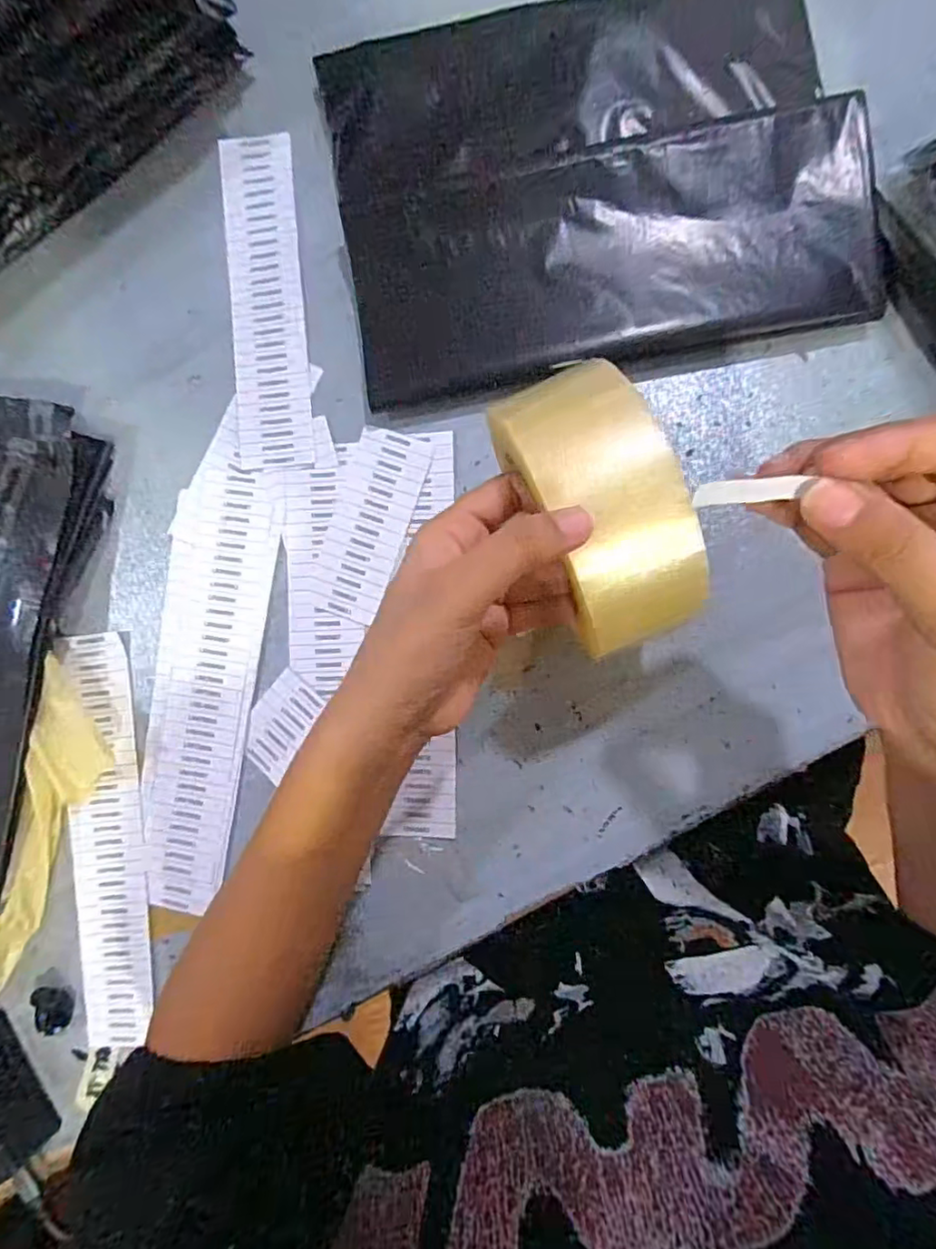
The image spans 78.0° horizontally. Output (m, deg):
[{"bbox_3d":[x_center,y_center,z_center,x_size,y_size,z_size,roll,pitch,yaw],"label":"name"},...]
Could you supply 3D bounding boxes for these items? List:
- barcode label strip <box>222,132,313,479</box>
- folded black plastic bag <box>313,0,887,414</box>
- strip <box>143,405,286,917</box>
[{"bbox_3d":[-0.120,-0.192,0.344,0.044,0.004,0.200,-5,87,3],"label":"barcode label strip"},{"bbox_3d":[0.067,-0.246,0.322,0.276,0.025,0.207,-8,87,3],"label":"folded black plastic bag"},{"bbox_3d":[-0.153,0.025,0.337,0.059,0.005,0.271,8,89,3],"label":"strip"}]

